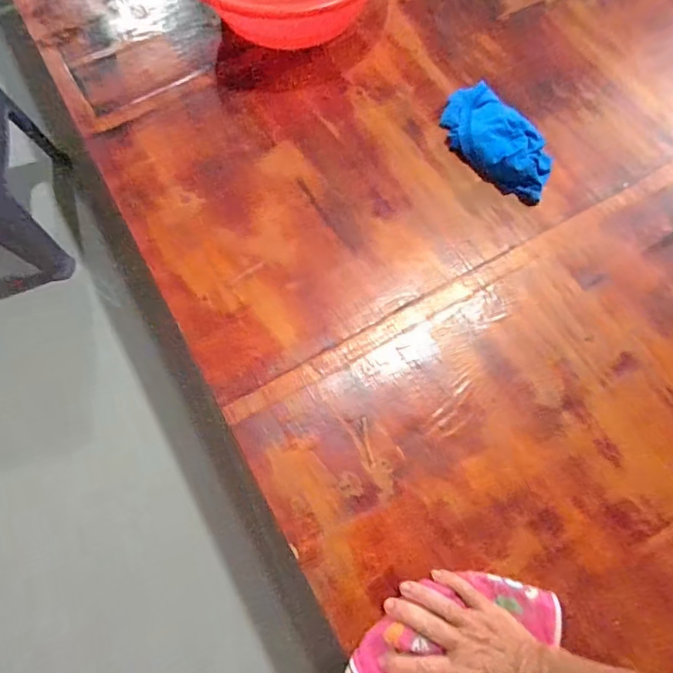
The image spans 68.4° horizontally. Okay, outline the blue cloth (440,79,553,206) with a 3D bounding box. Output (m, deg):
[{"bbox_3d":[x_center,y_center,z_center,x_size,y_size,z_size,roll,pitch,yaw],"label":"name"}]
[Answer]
[{"bbox_3d":[0.211,-0.260,0.649,0.099,0.036,0.193,-31,76,-8],"label":"blue cloth"}]

